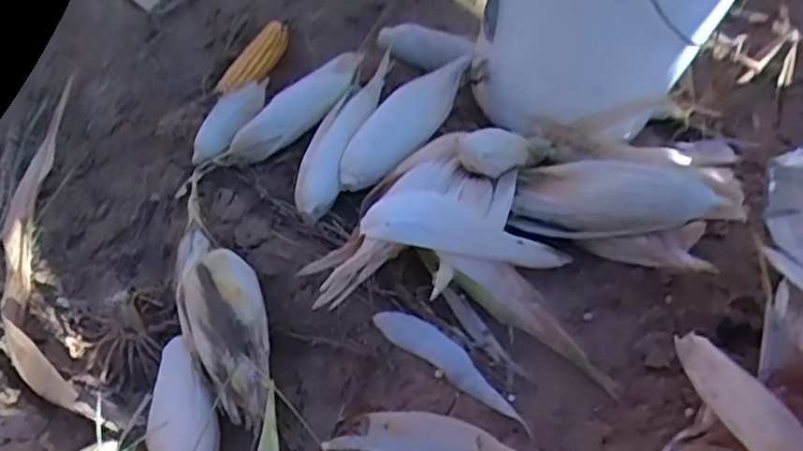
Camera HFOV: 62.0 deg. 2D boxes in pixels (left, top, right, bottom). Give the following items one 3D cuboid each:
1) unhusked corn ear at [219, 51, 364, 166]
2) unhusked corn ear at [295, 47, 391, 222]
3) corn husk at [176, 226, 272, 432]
[{"bbox_3d":[-0.130,-0.143,0.799,0.204,0.051,0.049,-38,56,2],"label":"unhusked corn ear"},{"bbox_3d":[-0.061,-0.118,0.806,0.066,0.045,0.267,18,52,13],"label":"unhusked corn ear"},{"bbox_3d":[-0.170,0.090,0.650,0.078,0.060,0.212,-18,53,-17],"label":"corn husk"}]

